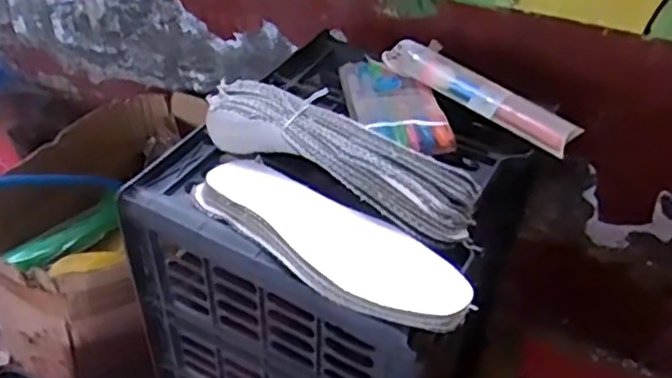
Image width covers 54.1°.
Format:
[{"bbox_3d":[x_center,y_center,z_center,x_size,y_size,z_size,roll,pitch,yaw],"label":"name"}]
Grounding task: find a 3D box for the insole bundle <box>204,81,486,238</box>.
[{"bbox_3d":[-0.001,-0.026,0.537,0.238,0.062,0.052,27,46,25],"label":"insole bundle"}]

